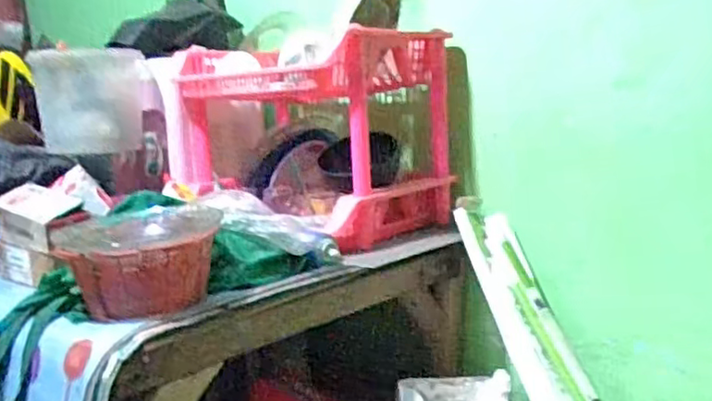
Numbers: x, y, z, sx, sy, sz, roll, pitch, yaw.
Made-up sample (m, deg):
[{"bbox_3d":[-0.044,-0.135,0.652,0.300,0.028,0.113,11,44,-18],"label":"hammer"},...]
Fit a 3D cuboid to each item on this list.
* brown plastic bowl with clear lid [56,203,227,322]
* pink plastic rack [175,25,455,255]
[{"bbox_3d":[-0.269,0.080,0.860,0.175,0.104,0.183,-4,8,-4],"label":"brown plastic bowl with clear lid"},{"bbox_3d":[-0.092,-0.124,1.268,0.470,0.333,0.332,4,11,40],"label":"pink plastic rack"}]

